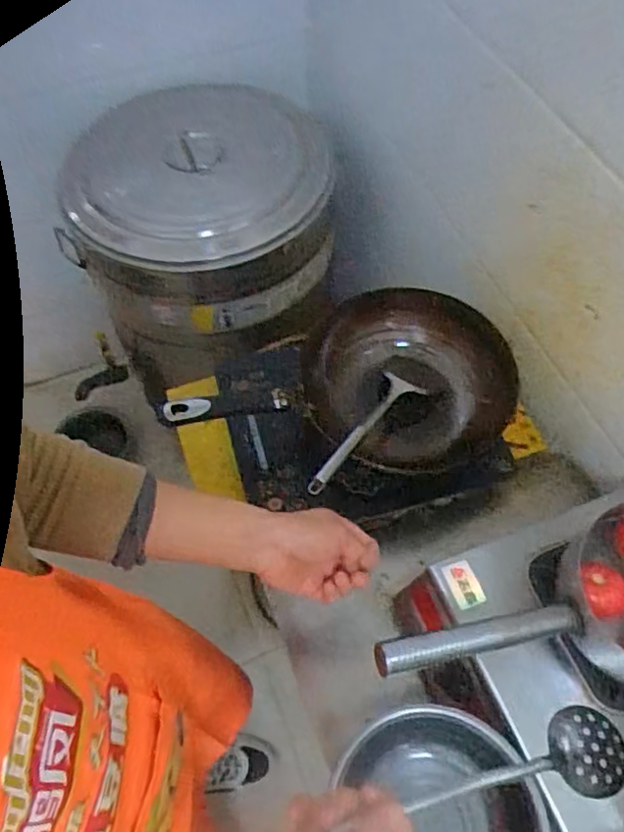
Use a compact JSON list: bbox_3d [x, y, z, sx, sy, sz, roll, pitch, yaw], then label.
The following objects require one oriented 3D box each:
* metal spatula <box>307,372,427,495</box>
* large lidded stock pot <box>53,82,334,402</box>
[{"bbox_3d":[0.071,0.020,0.809,0.067,0.037,0.259,28,40,16],"label":"metal spatula"},{"bbox_3d":[-0.210,-0.358,1.266,0.486,0.393,0.405,7,59,5],"label":"large lidded stock pot"}]

